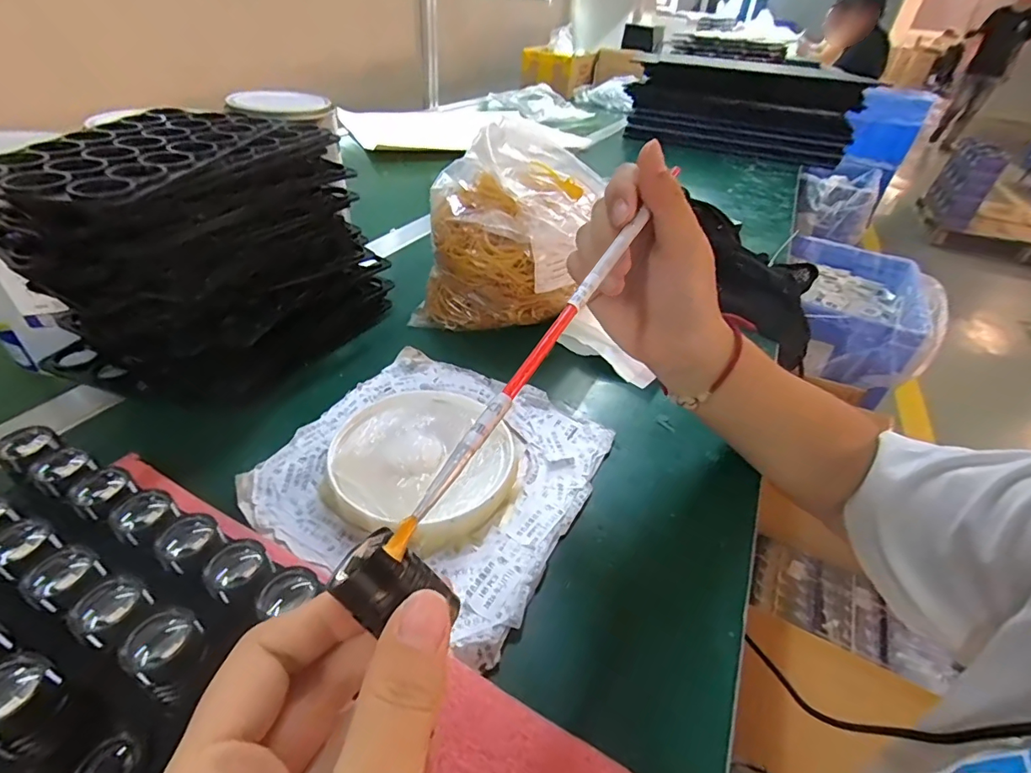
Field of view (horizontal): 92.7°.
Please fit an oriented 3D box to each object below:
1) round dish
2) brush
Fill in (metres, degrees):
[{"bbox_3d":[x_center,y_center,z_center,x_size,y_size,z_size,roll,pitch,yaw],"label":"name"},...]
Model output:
[{"bbox_3d":[-0.061,0.048,0.331,0.124,0.019,0.121,3,38,-3],"label":"round dish"},{"bbox_3d":[0.013,-0.018,0.193,0.008,0.010,0.194,22,54,20],"label":"brush"}]

